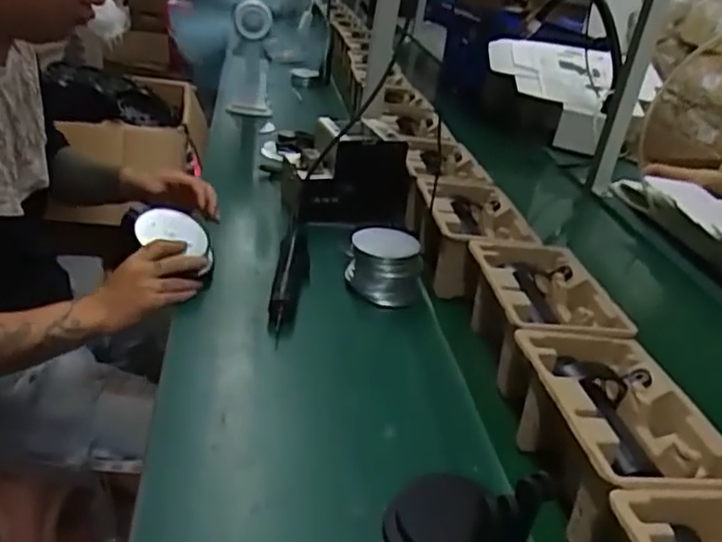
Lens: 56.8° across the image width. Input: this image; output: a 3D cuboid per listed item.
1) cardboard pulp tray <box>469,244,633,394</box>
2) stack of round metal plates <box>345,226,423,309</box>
[{"bbox_3d":[0.226,0.047,0.866,0.148,0.094,0.236,0,32,-9],"label":"cardboard pulp tray"},{"bbox_3d":[0.034,-0.008,0.956,0.103,0.079,0.090,6,32,1],"label":"stack of round metal plates"}]

